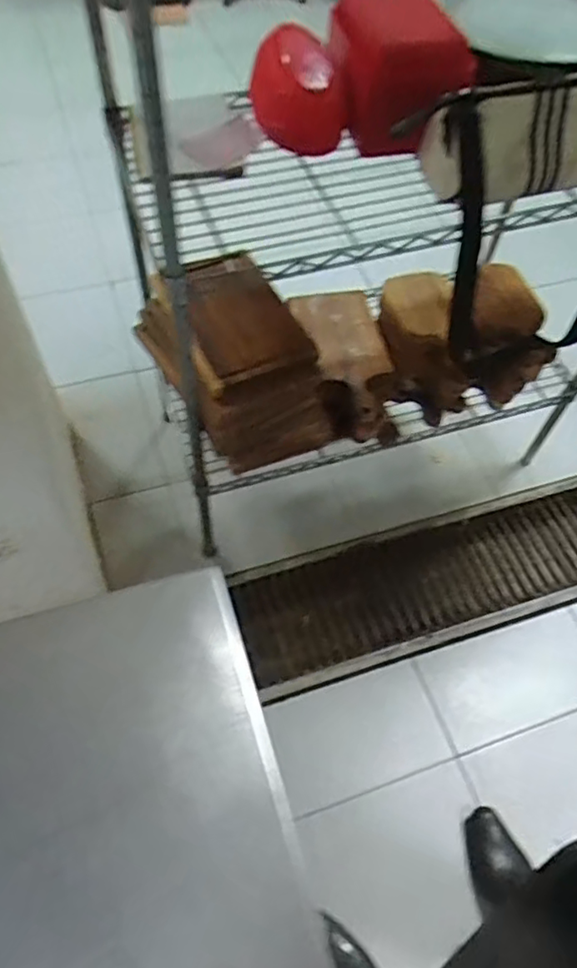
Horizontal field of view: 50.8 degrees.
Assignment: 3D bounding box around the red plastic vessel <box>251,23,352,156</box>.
[{"bbox_3d":[0.025,-0.637,0.980,0.160,0.133,0.158,-3,57,-5],"label":"red plastic vessel"}]

